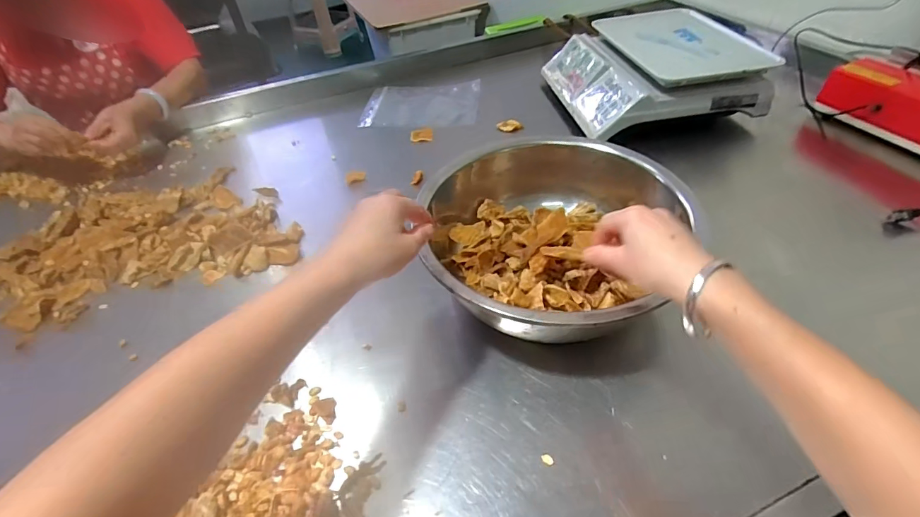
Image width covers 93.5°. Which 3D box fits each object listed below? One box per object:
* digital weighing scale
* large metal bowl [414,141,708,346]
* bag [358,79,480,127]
[{"bbox_3d":[0.377,-0.390,0.882,0.331,0.108,0.324,-10,46,-3],"label":"digital weighing scale"},{"bbox_3d":[0.121,-0.031,0.570,0.311,0.103,0.341,-2,46,2],"label":"large metal bowl"},{"bbox_3d":[-0.089,-0.354,0.988,0.255,0.029,0.164,5,46,8],"label":"bag"}]

